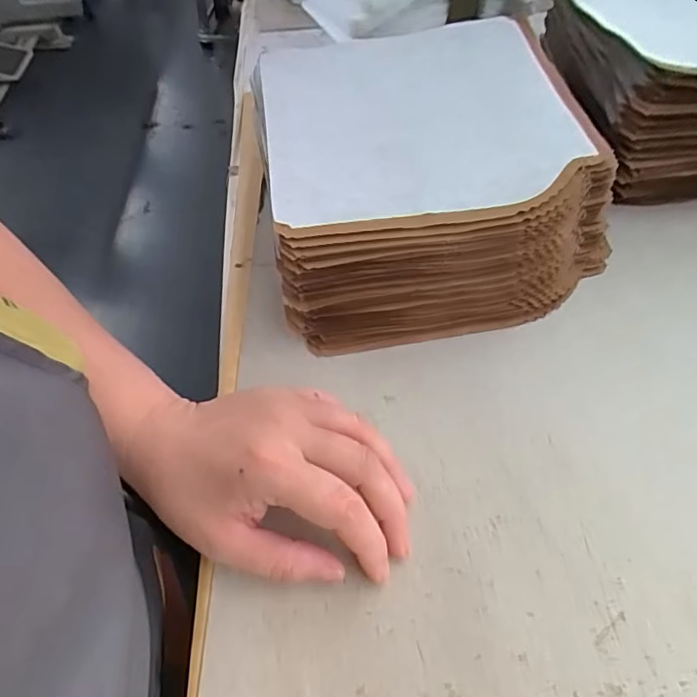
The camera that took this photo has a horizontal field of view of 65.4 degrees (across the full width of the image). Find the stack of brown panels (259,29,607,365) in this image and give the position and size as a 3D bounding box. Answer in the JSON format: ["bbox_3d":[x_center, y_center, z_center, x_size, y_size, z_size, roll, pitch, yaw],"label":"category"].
[{"bbox_3d":[0.053,-0.139,0.401,0.225,0.096,0.261,-9,52,-5],"label":"stack of brown panels"}]

